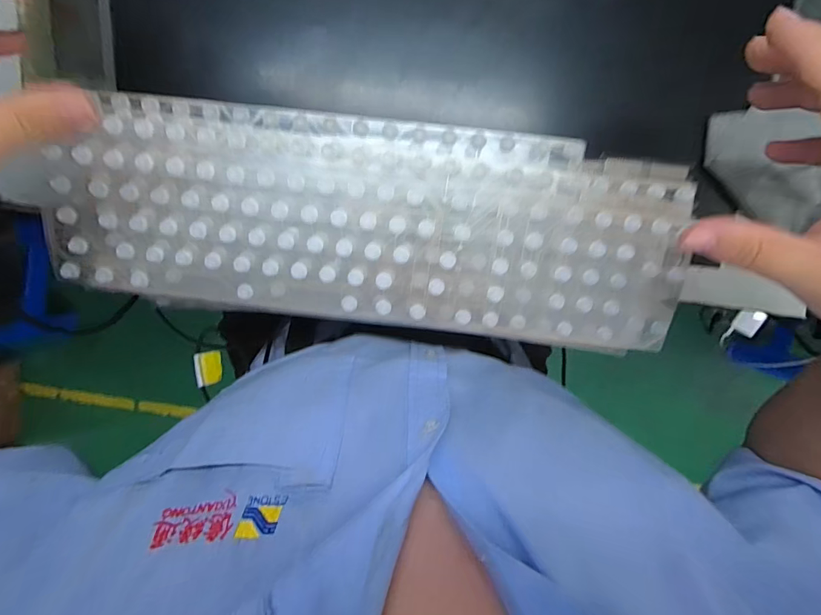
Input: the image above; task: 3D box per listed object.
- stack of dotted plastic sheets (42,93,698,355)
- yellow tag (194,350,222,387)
[{"bbox_3d":[-0.023,-0.054,0.276,0.407,0.019,0.132,6,99,-1],"label":"stack of dotted plastic sheets"},{"bbox_3d":[-0.253,0.077,0.525,0.032,0.004,0.042,-6,91,-43],"label":"yellow tag"}]

